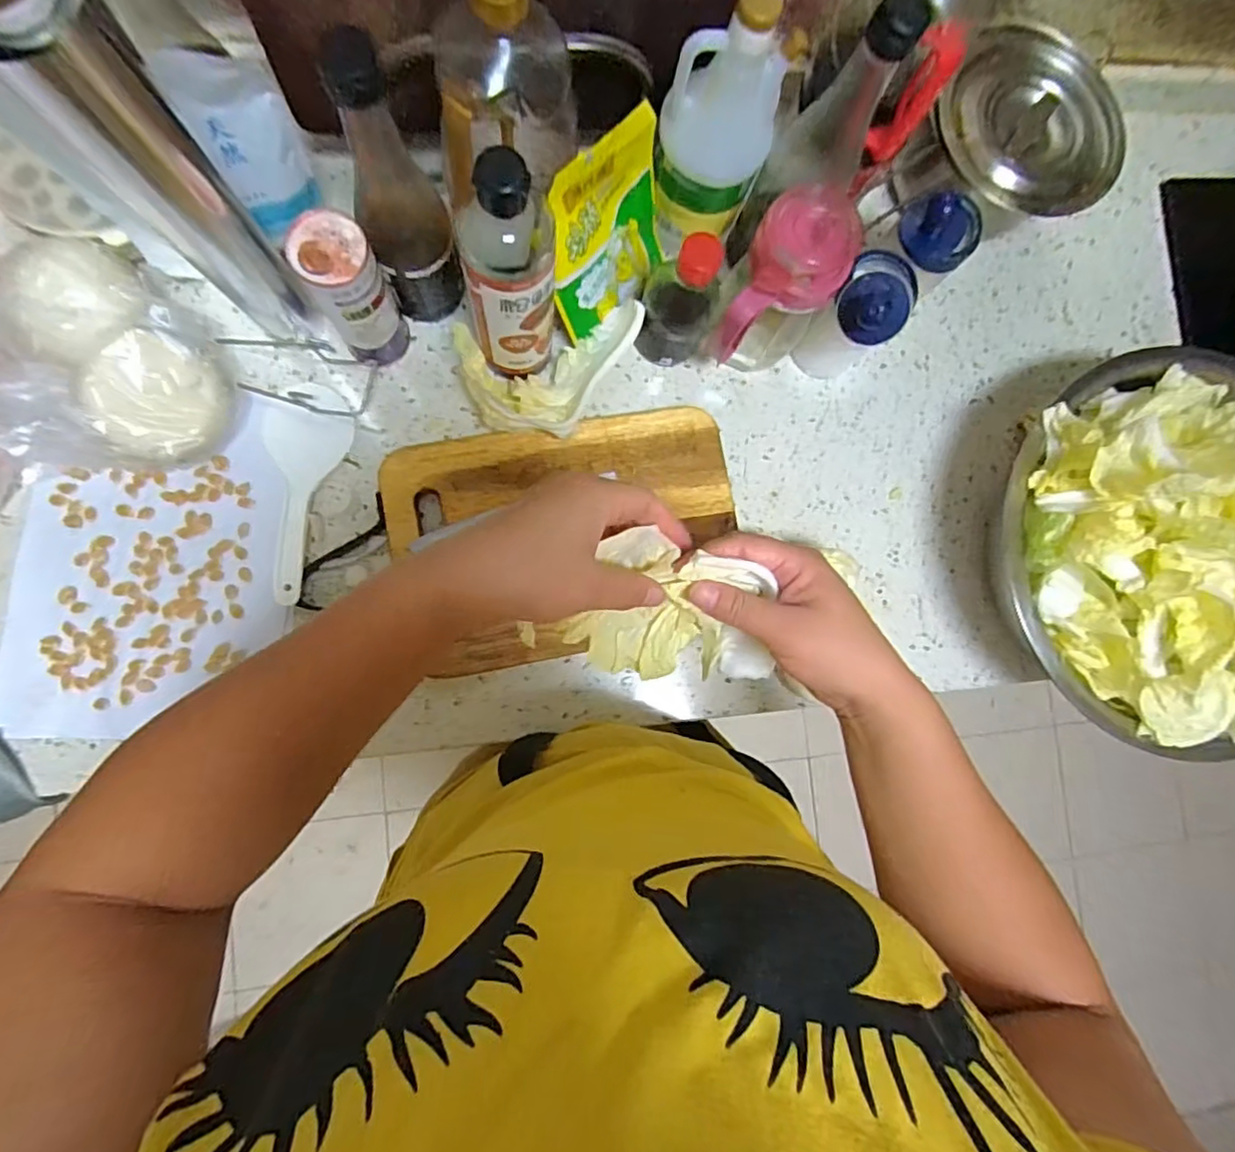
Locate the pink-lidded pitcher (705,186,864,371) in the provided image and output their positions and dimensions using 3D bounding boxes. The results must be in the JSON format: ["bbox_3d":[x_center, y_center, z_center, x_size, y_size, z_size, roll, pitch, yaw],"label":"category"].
[{"bbox_3d":[0.118,-0.218,0.517,0.071,0.160,0.095,36,82,-3],"label":"pink-lidded pitcher"}]

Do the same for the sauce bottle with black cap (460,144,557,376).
[{"bbox_3d":[-0.077,-0.209,0.457,0.059,0.229,0.054,1,85,-7],"label":"sauce bottle with black cap"}]

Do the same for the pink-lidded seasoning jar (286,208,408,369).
[{"bbox_3d":[-0.204,-0.216,0.487,0.052,0.137,0.055,1,85,-7],"label":"pink-lidded seasoning jar"}]

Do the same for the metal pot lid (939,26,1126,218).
[{"bbox_3d":[0.360,-0.391,0.544,0.165,0.033,0.135,40,82,-3],"label":"metal pot lid"}]

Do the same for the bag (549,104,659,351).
[{"bbox_3d":[-0.004,-0.271,0.505,0.030,0.152,0.131,28,75,25],"label":"bag"}]

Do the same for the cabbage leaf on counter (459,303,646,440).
[{"bbox_3d":[-0.054,-0.169,0.541,0.153,0.066,0.096,-12,87,-8],"label":"cabbage leaf on counter"}]

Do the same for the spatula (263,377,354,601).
[{"bbox_3d":[-0.276,-0.074,0.528,0.065,0.014,0.183,13,84,-6],"label":"spatula"}]

